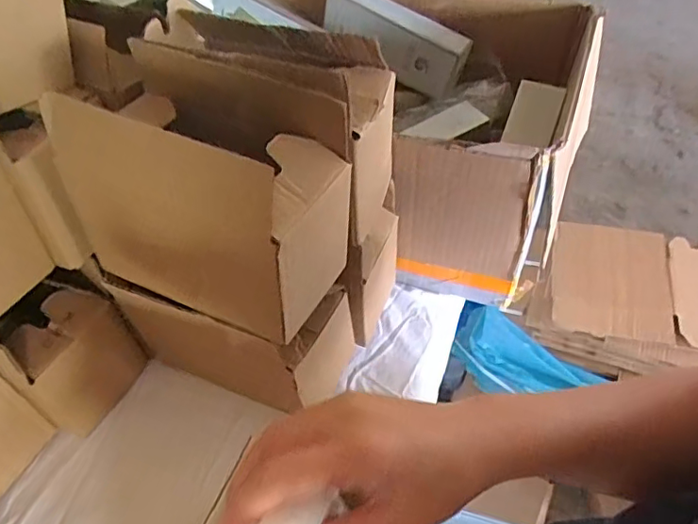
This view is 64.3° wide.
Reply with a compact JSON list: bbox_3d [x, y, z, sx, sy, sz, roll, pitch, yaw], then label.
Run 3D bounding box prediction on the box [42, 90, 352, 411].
[{"bbox_3d":[-0.099,-0.040,0.402,0.174,0.165,0.084,18,49,17],"label":"box"}]

